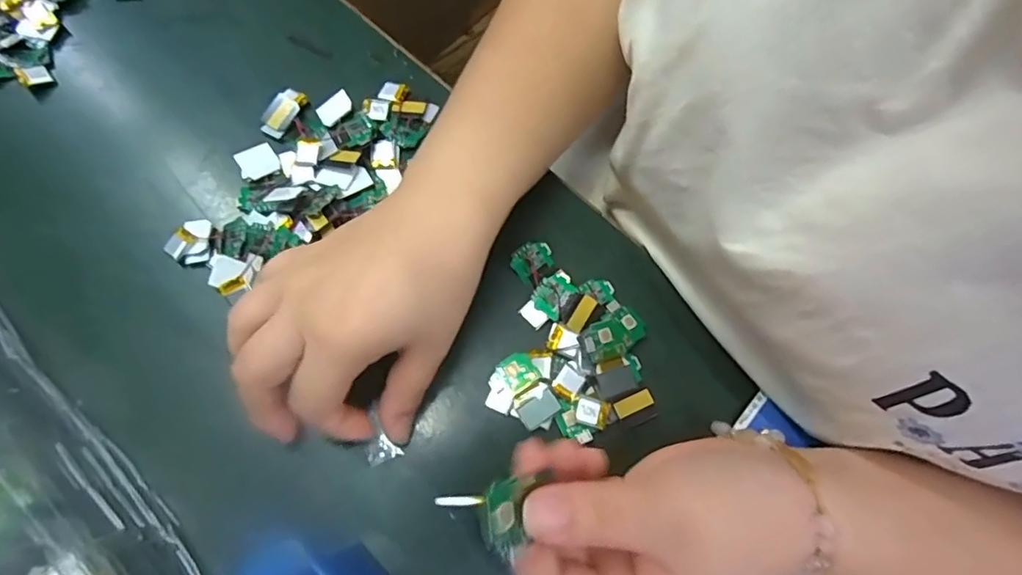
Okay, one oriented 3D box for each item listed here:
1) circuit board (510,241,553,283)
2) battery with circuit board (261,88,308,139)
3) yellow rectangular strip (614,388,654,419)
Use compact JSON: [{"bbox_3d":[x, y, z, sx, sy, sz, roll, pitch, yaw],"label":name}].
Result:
[{"bbox_3d":[0.012,-0.017,0.323,0.025,0.004,0.018,-35,76,-13],"label":"circuit board"},{"bbox_3d":[-0.143,-0.111,0.347,0.018,0.004,0.035,32,73,9],"label":"battery with circuit board"},{"bbox_3d":[0.065,0.062,0.295,0.022,0.004,0.009,-20,73,-16],"label":"yellow rectangular strip"}]

